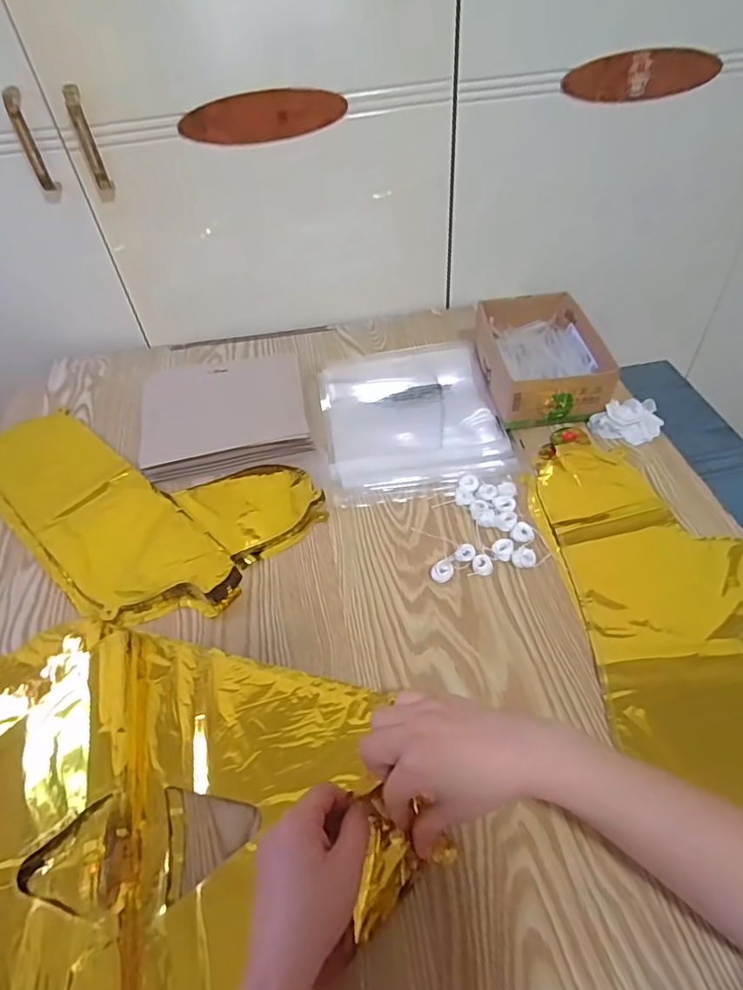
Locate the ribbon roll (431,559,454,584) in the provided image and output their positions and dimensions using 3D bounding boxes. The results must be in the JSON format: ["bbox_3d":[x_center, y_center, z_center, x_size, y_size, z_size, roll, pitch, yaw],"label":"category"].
[{"bbox_3d":[0.067,0.072,0.525,0.020,0.008,0.022,-2,47,2],"label":"ribbon roll"}]

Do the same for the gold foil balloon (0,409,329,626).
[{"bbox_3d":[-0.261,-0.009,0.617,0.377,0.020,0.231,30,56,28],"label":"gold foil balloon"}]

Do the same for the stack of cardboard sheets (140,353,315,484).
[{"bbox_3d":[-0.180,-0.106,0.681,0.193,0.029,0.162,-10,47,-6],"label":"stack of cardboard sheets"}]

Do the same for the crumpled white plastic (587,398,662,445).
[{"bbox_3d":[0.289,-0.085,0.628,0.075,0.027,0.046,-3,47,1],"label":"crumpled white plastic"}]

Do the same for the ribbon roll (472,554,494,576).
[{"bbox_3d":[0.106,0.066,0.526,0.019,0.007,0.019,-2,47,2],"label":"ribbon roll"}]

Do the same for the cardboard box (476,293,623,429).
[{"bbox_3d":[0.205,-0.174,0.692,0.126,0.066,0.198,-5,47,-1],"label":"cardboard box"}]

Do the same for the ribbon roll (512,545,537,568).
[{"bbox_3d":[0.146,0.060,0.529,0.021,0.009,0.022,-2,47,2],"label":"ribbon roll"}]

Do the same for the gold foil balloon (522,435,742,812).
[{"bbox_3d":[0.280,0.106,0.476,0.211,0.014,0.433,-10,47,-6],"label":"gold foil balloon"}]

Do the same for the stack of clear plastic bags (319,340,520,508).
[{"bbox_3d":[0.049,-0.095,0.667,0.206,0.028,0.236,-8,47,-4],"label":"stack of clear plastic bags"}]

